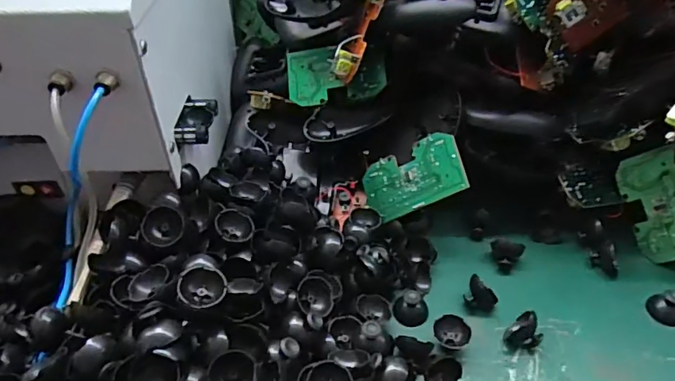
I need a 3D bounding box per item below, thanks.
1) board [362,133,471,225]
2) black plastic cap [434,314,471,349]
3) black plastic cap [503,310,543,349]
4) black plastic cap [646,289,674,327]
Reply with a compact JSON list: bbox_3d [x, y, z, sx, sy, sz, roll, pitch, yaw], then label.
[{"bbox_3d":[0.062,-0.011,0.425,0.090,0.004,0.054,-26,66,29],"label":"board"},{"bbox_3d":[0.081,0.101,0.361,0.026,0.014,0.023,17,77,9],"label":"black plastic cap"},{"bbox_3d":[0.135,0.101,0.361,0.024,0.021,0.022,-1,41,1],"label":"black plastic cap"},{"bbox_3d":[0.246,0.086,0.375,0.018,0.021,0.025,-32,49,-30],"label":"black plastic cap"}]

